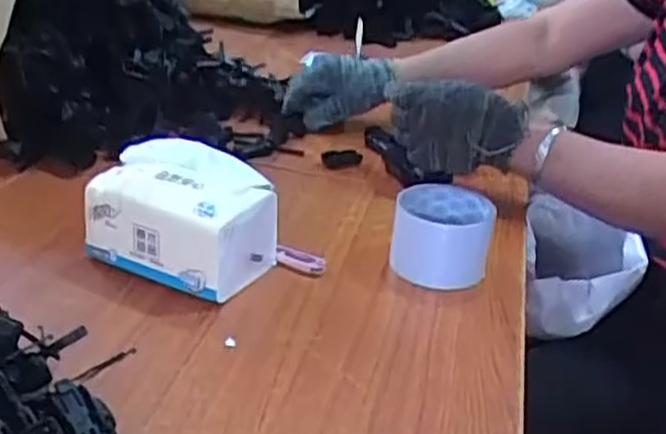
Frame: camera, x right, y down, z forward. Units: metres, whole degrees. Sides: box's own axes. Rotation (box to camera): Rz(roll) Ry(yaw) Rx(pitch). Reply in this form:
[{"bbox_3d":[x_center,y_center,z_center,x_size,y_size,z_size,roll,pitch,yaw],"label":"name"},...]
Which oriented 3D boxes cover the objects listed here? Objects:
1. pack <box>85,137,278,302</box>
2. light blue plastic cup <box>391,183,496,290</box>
[{"bbox_3d":[-0.118,-0.002,0.622,0.135,0.091,0.105,19,28,24],"label":"pack"},{"bbox_3d":[0.096,0.015,0.659,0.082,0.069,0.083,6,25,-3],"label":"light blue plastic cup"}]

